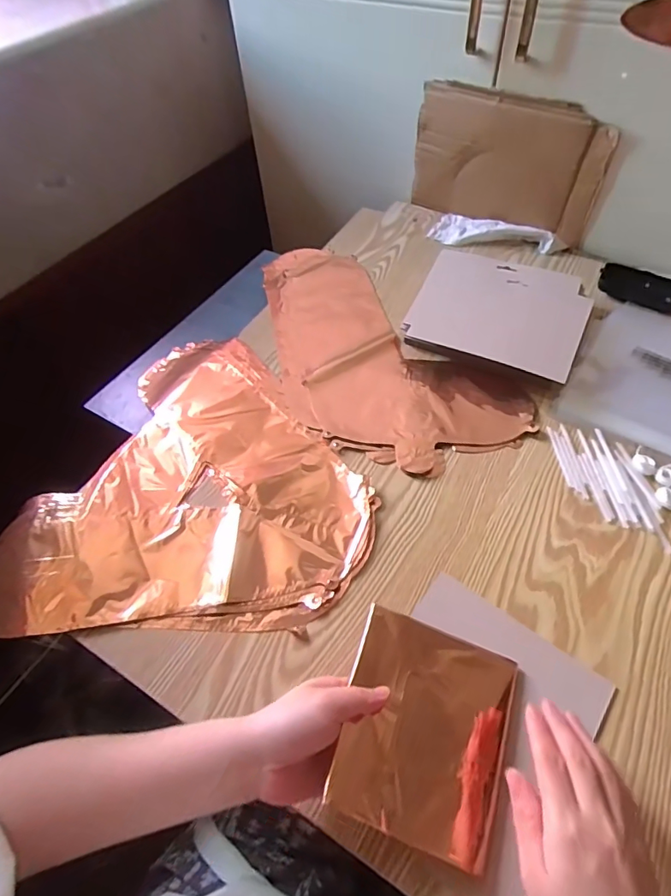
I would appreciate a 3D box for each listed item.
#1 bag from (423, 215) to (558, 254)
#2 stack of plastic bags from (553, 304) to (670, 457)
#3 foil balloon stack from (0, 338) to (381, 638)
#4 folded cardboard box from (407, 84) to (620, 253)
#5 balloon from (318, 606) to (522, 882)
[{"bbox_3d":[0.239,-0.331,0.748,0.178,0.026,0.073,24,59,19],"label":"bag"},{"bbox_3d":[0.399,-0.079,0.570,0.206,0.011,0.227,26,60,20],"label":"stack of plastic bags"},{"bbox_3d":[-0.145,0.051,0.526,0.359,0.033,0.382,21,58,18],"label":"foil balloon stack"},{"bbox_3d":[0.245,-0.413,0.712,0.273,0.176,0.026,30,61,22],"label":"folded cardboard box"},{"bbox_3d":[0.070,0.211,0.367,0.129,0.013,0.141,25,58,-4],"label":"balloon"}]

